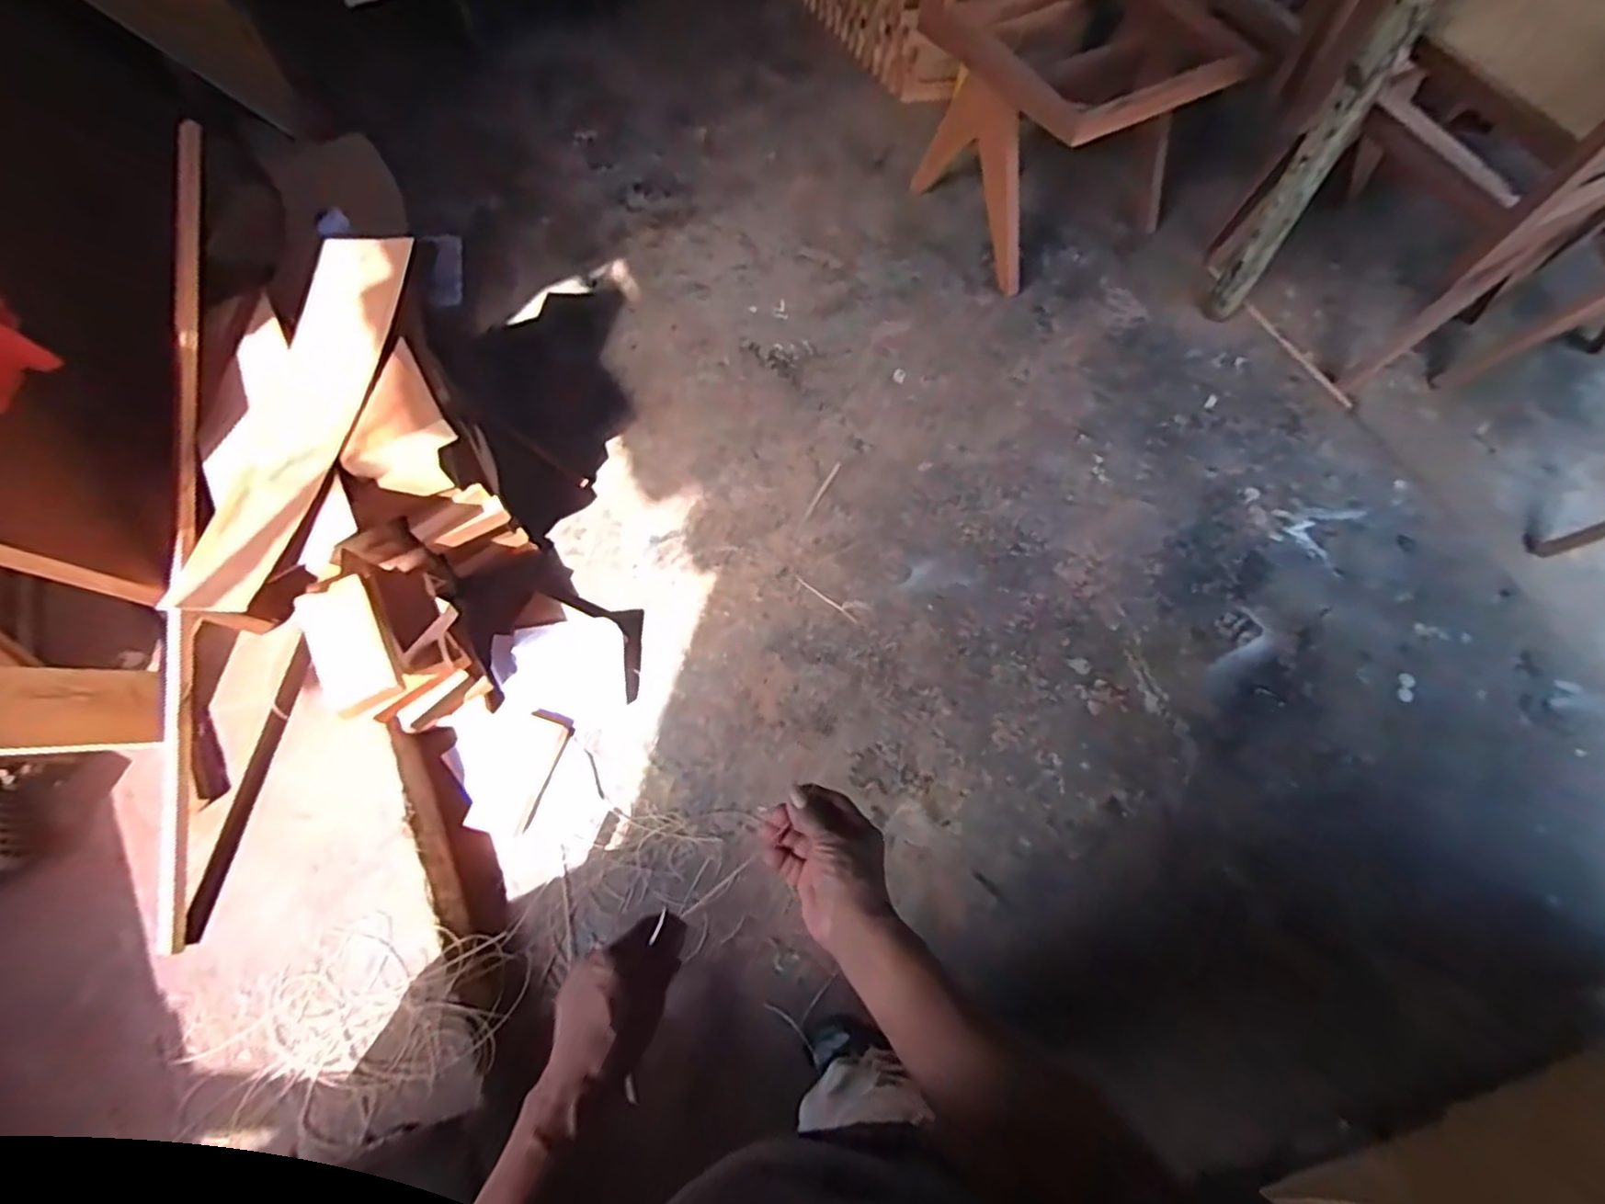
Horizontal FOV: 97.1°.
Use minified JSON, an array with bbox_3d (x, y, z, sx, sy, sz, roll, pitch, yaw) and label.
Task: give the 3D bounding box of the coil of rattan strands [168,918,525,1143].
[{"bbox_3d":[-0.693,0.678,1.129,0.438,0.078,0.304,7,66,4],"label":"coil of rattan strands"}]

